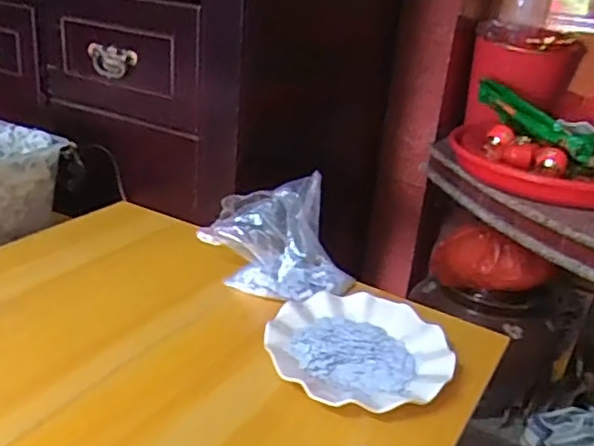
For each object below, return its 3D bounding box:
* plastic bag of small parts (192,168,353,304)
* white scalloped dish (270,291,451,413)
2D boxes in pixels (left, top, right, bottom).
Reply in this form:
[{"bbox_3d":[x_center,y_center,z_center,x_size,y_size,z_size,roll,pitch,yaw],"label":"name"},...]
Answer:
[{"bbox_3d":[-0.022,0.014,0.737,0.182,0.101,0.110,3,25,-6],"label":"plastic bag of small parts"},{"bbox_3d":[0.062,0.128,0.631,0.177,0.024,0.177,5,25,-2],"label":"white scalloped dish"}]

